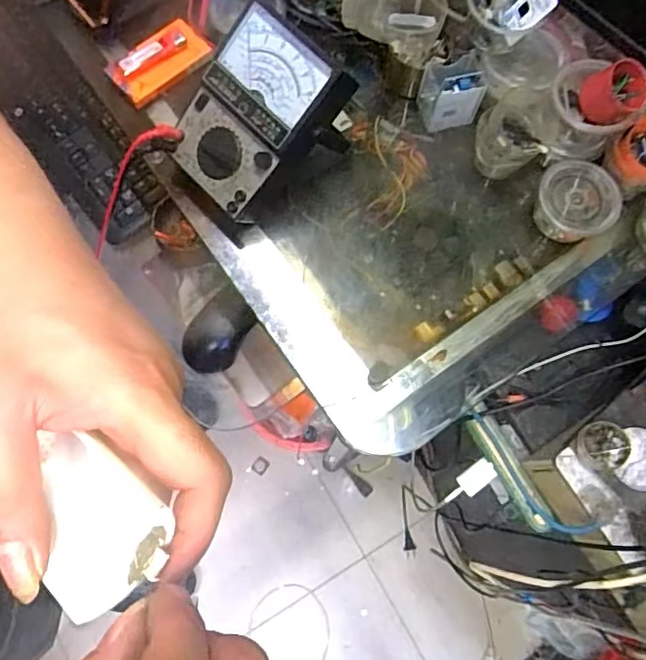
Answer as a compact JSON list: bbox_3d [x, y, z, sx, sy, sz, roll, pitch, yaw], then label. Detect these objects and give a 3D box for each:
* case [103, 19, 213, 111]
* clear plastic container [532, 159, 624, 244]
[{"bbox_3d":[-0.171,-0.281,0.614,0.102,0.026,0.058,-39,95,-10],"label":"case"},{"bbox_3d":[0.246,-0.125,0.576,0.074,0.045,0.066,25,74,6],"label":"clear plastic container"}]

